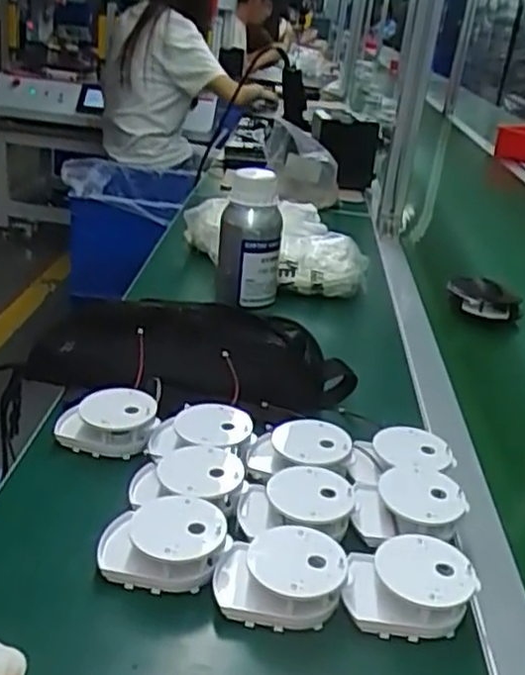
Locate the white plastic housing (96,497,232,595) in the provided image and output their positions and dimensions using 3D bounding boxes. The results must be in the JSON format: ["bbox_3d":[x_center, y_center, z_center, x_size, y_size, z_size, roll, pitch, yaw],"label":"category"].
[{"bbox_3d":[-0.068,0.144,0.494,0.086,0.047,0.060,9,25,5],"label":"white plastic housing"}]

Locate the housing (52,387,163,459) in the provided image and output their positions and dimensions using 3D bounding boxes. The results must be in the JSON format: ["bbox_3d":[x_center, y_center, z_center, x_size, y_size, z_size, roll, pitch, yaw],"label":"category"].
[{"bbox_3d":[-0.135,0.072,0.625,0.086,0.035,0.064,1,25,-13],"label":"housing"}]

